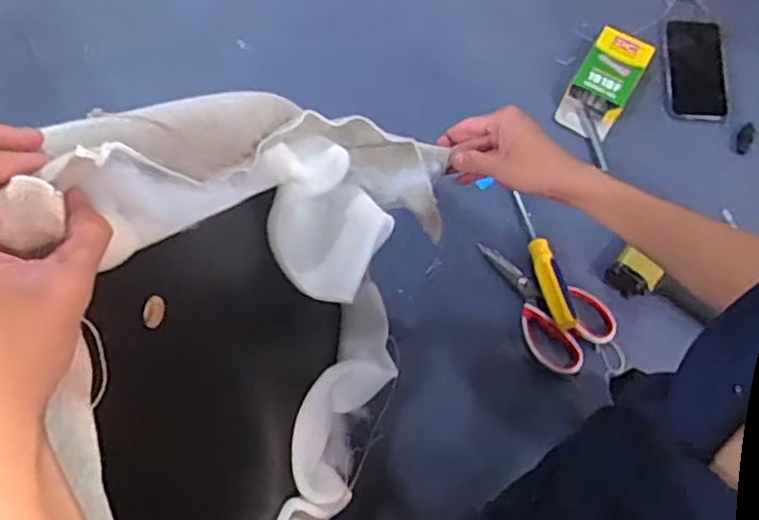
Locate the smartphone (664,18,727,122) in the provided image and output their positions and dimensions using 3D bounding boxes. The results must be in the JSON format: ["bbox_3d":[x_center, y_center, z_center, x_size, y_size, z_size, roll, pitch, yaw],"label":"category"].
[{"bbox_3d":[0.417,-0.256,0.902,0.079,0.012,0.141,4,77,-4],"label":"smartphone"}]

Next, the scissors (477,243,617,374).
[{"bbox_3d":[0.192,0.046,0.824,0.102,0.020,0.182,-39,74,-14],"label":"scissors"}]

